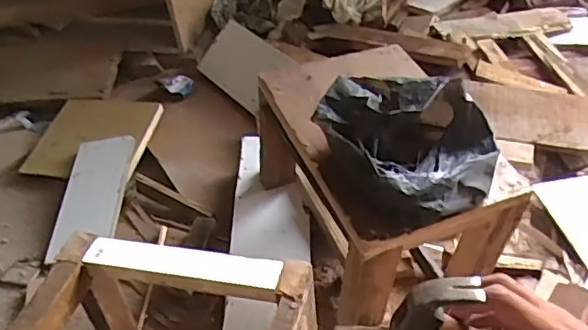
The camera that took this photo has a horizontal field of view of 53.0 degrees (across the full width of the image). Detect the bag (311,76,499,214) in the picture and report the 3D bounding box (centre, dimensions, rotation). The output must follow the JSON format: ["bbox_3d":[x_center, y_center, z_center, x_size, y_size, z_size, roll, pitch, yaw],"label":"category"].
[{"bbox_3d":[0.126,-0.025,0.665,0.195,0.095,0.161,7,43,17],"label":"bag"}]

